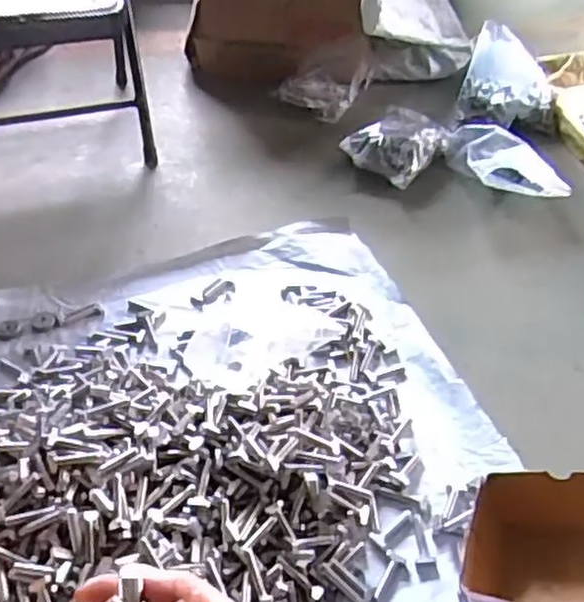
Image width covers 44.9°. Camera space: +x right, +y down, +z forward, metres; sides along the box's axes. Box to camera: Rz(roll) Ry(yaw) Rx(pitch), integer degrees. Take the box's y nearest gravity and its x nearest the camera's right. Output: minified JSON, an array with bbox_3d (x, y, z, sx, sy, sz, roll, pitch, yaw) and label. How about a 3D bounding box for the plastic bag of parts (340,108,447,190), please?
[{"bbox_3d":[0.183,-0.270,1.223,0.133,0.061,0.166,30,51,27],"label":"plastic bag of parts"}]

